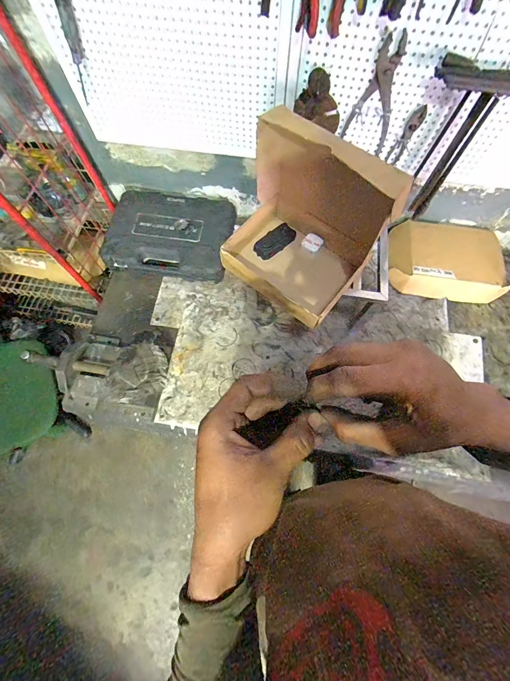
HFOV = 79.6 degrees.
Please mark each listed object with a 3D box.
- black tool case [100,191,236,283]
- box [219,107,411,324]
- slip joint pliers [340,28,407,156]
[{"bbox_3d":[-0.269,-0.346,0.982,0.377,0.081,0.287,4,70,1],"label":"black tool case"},{"bbox_3d":[0.085,-0.221,0.611,0.266,0.290,0.219,38,74,12],"label":"box"},{"bbox_3d":[0.252,-0.502,0.637,0.100,0.210,0.008,8,70,3],"label":"slip joint pliers"}]

